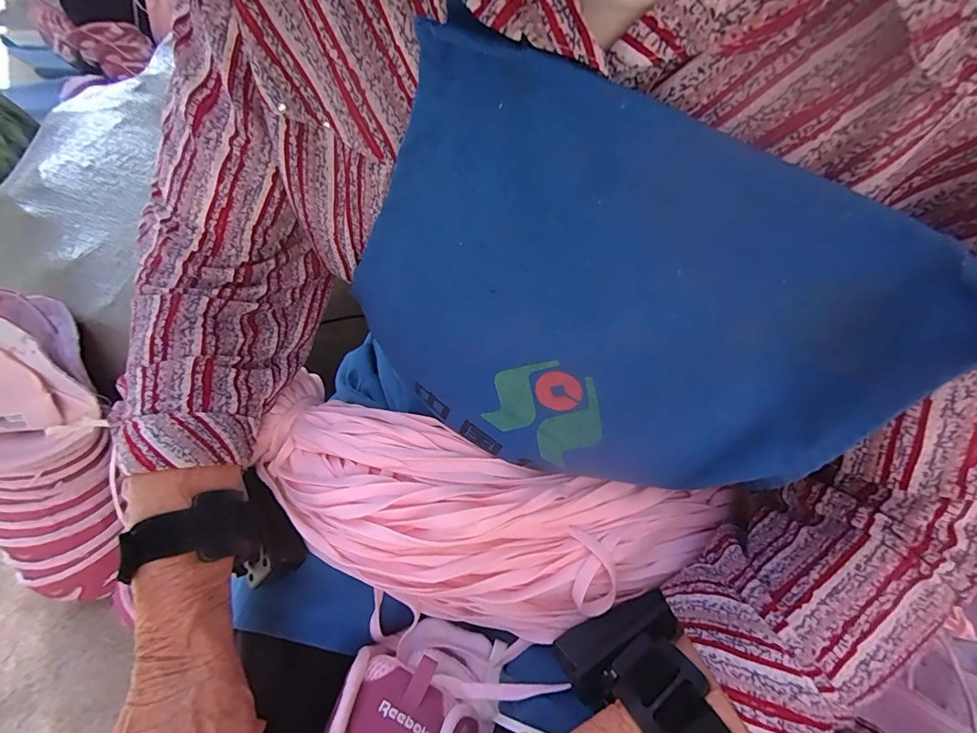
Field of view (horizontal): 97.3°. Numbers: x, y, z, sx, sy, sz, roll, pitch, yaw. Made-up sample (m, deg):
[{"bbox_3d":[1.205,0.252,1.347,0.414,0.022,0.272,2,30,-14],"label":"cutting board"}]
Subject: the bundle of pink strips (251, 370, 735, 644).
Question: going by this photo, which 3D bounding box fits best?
[{"bbox_3d":[-0.017,0.098,0.284,0.312,0.079,0.108,16,44,9],"label":"bundle of pink strips"}]

